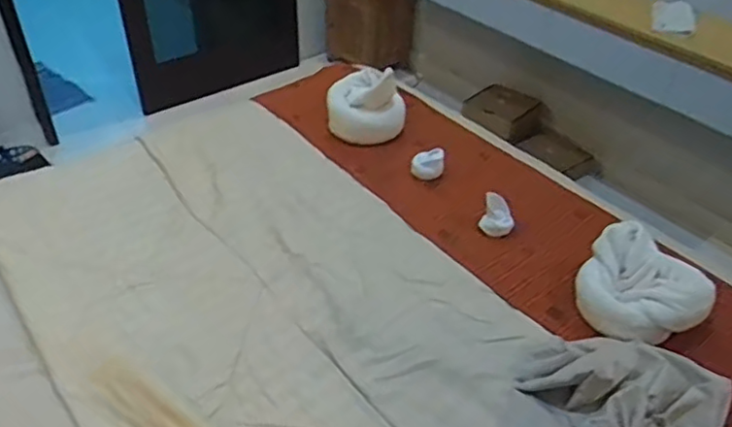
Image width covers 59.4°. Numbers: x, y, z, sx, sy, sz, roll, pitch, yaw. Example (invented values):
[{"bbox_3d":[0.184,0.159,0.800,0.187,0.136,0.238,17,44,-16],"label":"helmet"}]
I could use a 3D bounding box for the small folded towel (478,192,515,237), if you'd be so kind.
[{"bbox_3d":[0.268,-0.001,1.296,0.065,0.056,0.074,11,41,10],"label":"small folded towel"}]

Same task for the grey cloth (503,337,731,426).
[{"bbox_3d":[0.378,0.297,0.955,0.302,0.085,0.240,16,42,16],"label":"grey cloth"}]

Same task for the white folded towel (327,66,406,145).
[{"bbox_3d":[0.002,-0.275,1.544,0.179,0.129,0.178,1,40,-1],"label":"white folded towel"}]

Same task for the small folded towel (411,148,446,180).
[{"bbox_3d":[0.136,-0.111,1.419,0.070,0.059,0.057,8,40,6],"label":"small folded towel"}]

